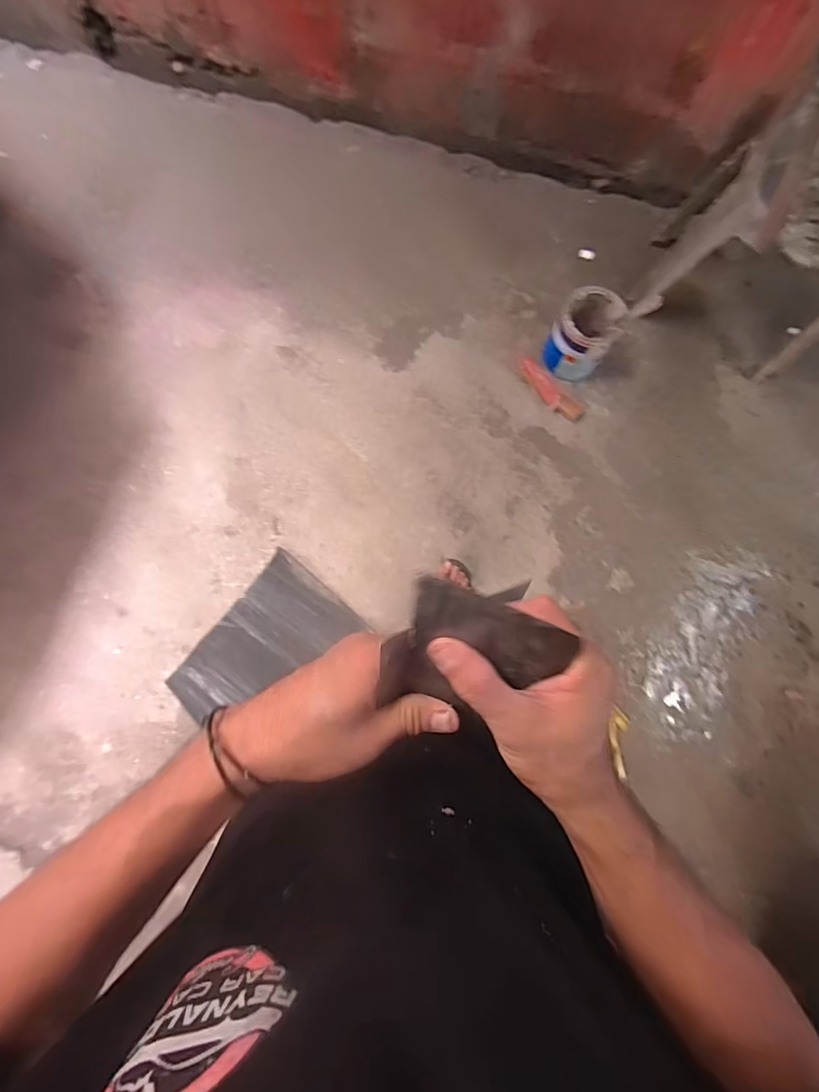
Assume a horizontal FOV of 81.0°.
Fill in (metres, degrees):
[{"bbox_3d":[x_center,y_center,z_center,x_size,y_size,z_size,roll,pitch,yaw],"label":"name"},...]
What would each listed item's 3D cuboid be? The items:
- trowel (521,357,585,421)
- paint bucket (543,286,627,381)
[{"bbox_3d":[0.425,-0.464,1.448,0.243,0.043,0.055,40,87,-8],"label":"trowel"},{"bbox_3d":[0.483,-0.595,1.351,0.174,0.208,0.187,0,83,1],"label":"paint bucket"}]

